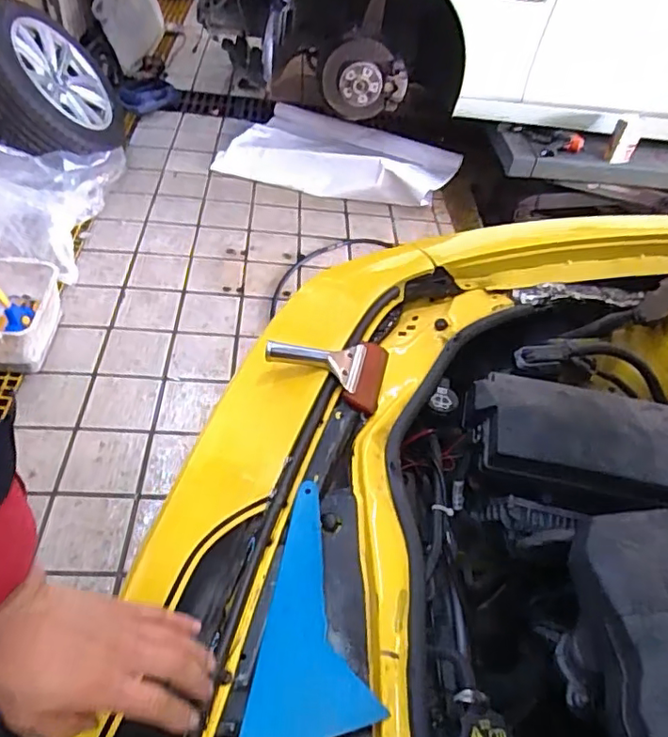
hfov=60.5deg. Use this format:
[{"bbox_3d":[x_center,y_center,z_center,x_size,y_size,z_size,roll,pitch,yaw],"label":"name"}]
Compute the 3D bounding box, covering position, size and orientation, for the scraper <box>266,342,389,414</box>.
[{"bbox_3d":[-0.011,-0.011,0.797,0.162,0.030,0.111,14,47,4],"label":"scraper"}]

